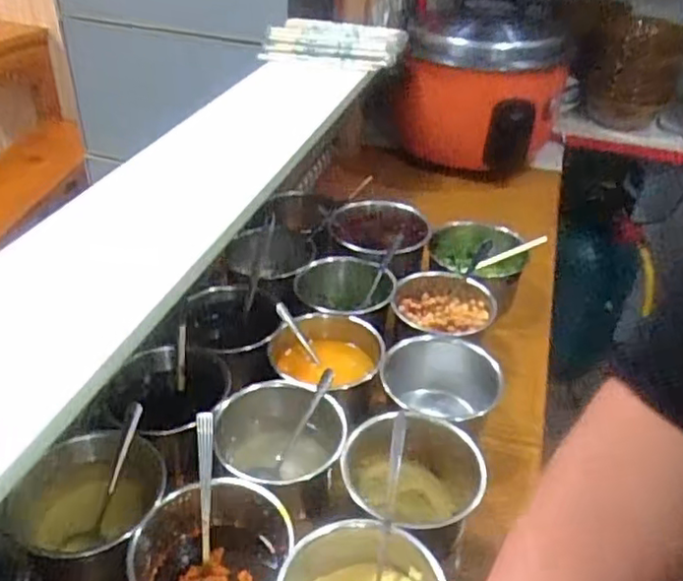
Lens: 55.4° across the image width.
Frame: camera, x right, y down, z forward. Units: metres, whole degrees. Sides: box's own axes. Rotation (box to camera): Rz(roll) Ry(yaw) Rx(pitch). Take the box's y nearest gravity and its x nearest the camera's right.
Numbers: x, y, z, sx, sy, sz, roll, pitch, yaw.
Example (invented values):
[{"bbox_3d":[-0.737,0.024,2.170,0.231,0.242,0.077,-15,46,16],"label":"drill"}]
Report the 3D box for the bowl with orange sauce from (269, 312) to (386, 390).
[{"bbox_3d":[-0.016,0.089,0.771,0.132,0.068,0.128,2,35,-1],"label":"bowl with orange sauce"}]

